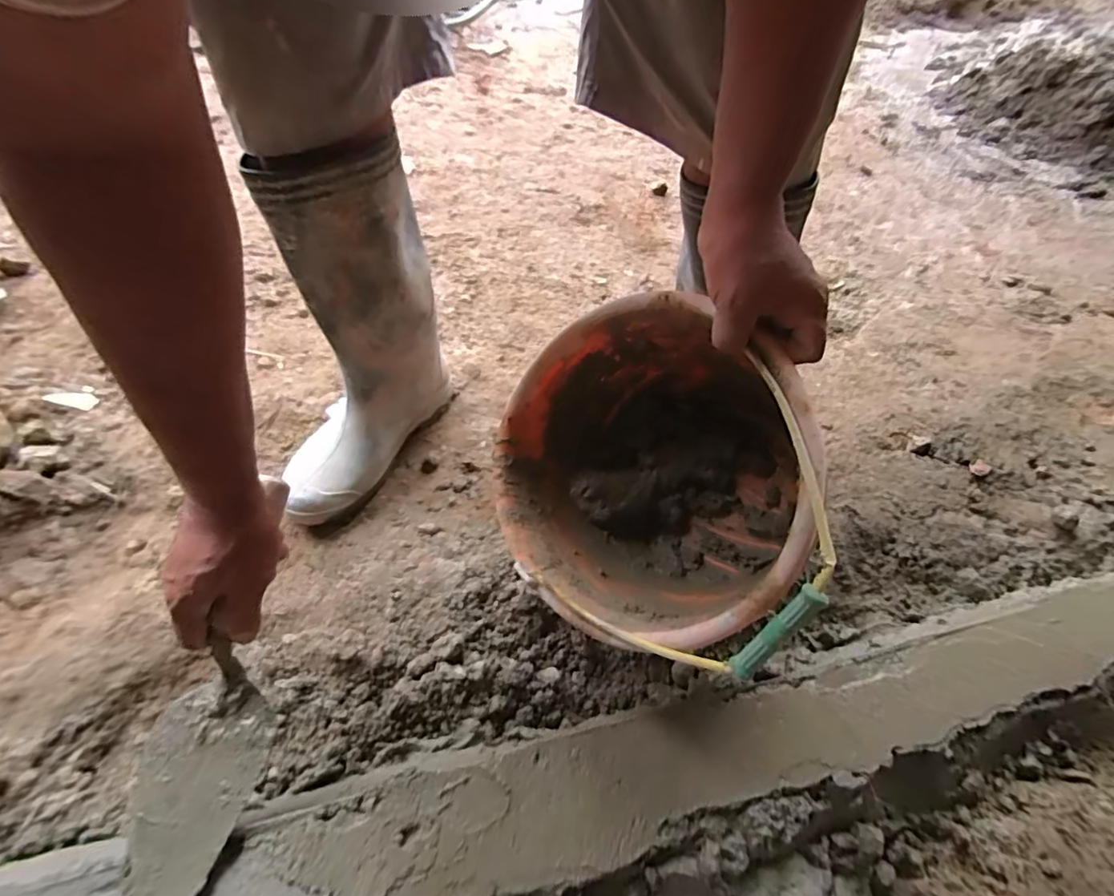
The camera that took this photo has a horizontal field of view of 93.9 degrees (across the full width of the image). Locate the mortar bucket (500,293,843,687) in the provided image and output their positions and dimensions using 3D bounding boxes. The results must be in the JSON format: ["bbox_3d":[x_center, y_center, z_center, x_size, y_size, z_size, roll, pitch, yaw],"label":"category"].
[{"bbox_3d":[0.133,0.039,0.533,0.299,0.305,0.299,16,66,-47],"label":"mortar bucket"}]

